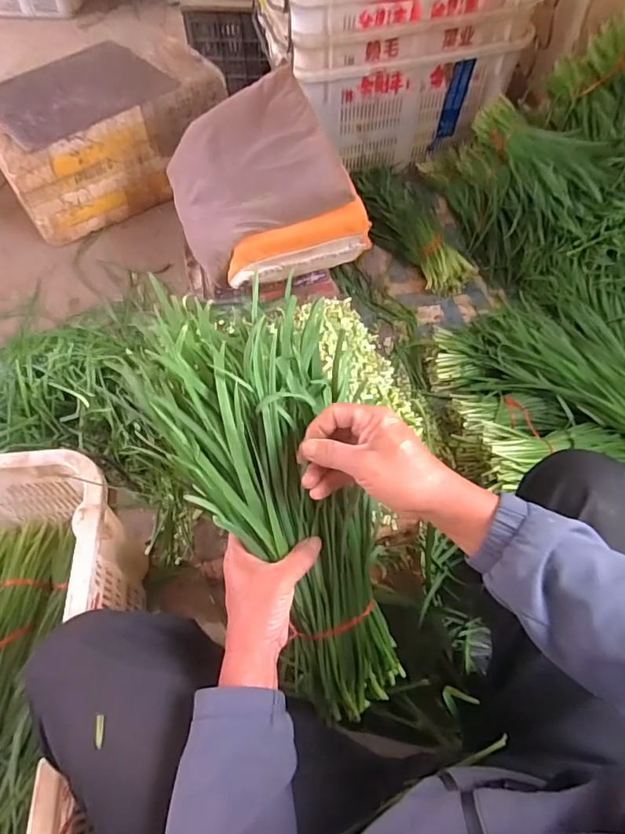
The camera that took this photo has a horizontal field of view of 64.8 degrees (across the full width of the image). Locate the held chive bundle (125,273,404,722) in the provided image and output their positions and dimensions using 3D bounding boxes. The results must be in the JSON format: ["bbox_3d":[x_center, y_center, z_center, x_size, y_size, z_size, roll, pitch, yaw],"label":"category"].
[{"bbox_3d":[-0.016,0.093,0.518,0.191,0.092,0.480,-22,101,-11],"label":"held chive bundle"}]

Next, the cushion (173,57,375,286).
[{"bbox_3d":[-0.125,-0.520,1.098,0.359,0.204,0.406,-21,61,-10],"label":"cushion"}]

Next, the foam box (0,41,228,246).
[{"bbox_3d":[-0.597,-0.819,1.460,0.628,0.318,0.359,-31,63,-16],"label":"foam box"}]

